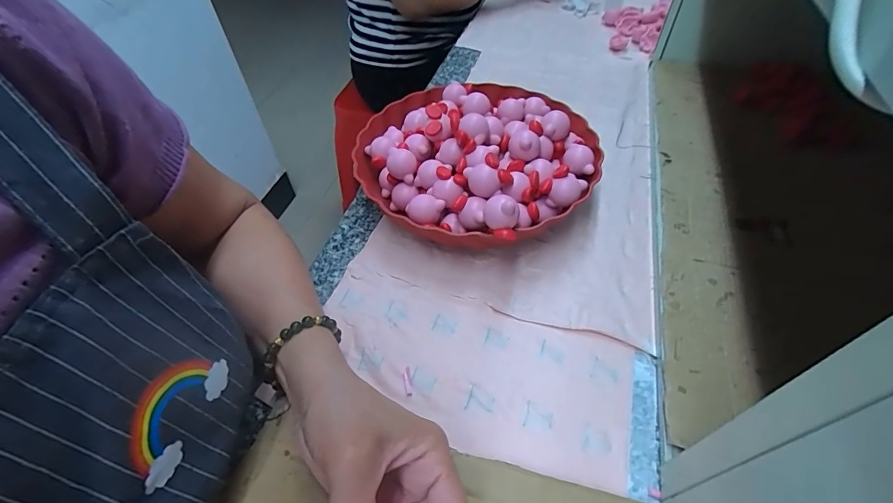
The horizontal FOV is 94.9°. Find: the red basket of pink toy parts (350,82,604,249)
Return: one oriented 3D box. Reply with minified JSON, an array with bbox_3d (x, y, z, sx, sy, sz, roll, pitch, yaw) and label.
[{"bbox_3d":[0.031,-0.101,0.420,0.228,0.086,0.231,-2,50,2],"label":"red basket of pink toy parts"}]

